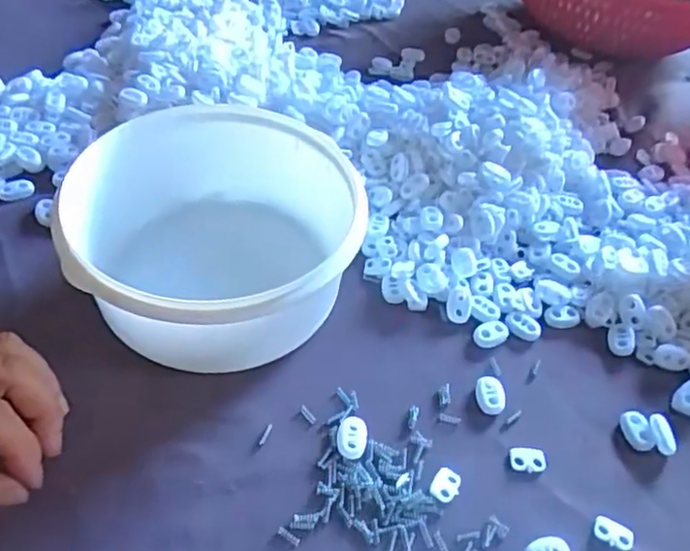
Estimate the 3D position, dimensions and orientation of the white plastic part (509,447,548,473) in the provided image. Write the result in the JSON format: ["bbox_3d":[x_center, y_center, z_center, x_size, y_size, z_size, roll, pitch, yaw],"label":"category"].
[{"bbox_3d":[0.098,0.097,0.335,0.019,0.004,0.013,9,48,1],"label":"white plastic part"}]

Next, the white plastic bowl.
[{"bbox_3d":[-0.078,-0.022,0.375,0.156,0.077,0.153,-2,49,-8],"label":"white plastic bowl"}]

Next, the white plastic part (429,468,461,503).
[{"bbox_3d":[0.051,0.106,0.321,0.013,0.004,0.018,22,50,12],"label":"white plastic part"}]

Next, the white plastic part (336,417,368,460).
[{"bbox_3d":[0.004,0.085,0.333,0.016,0.004,0.022,5,48,-2],"label":"white plastic part"}]

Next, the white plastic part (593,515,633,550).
[{"bbox_3d":[0.133,0.126,0.312,0.018,0.004,0.012,26,51,16],"label":"white plastic part"}]

